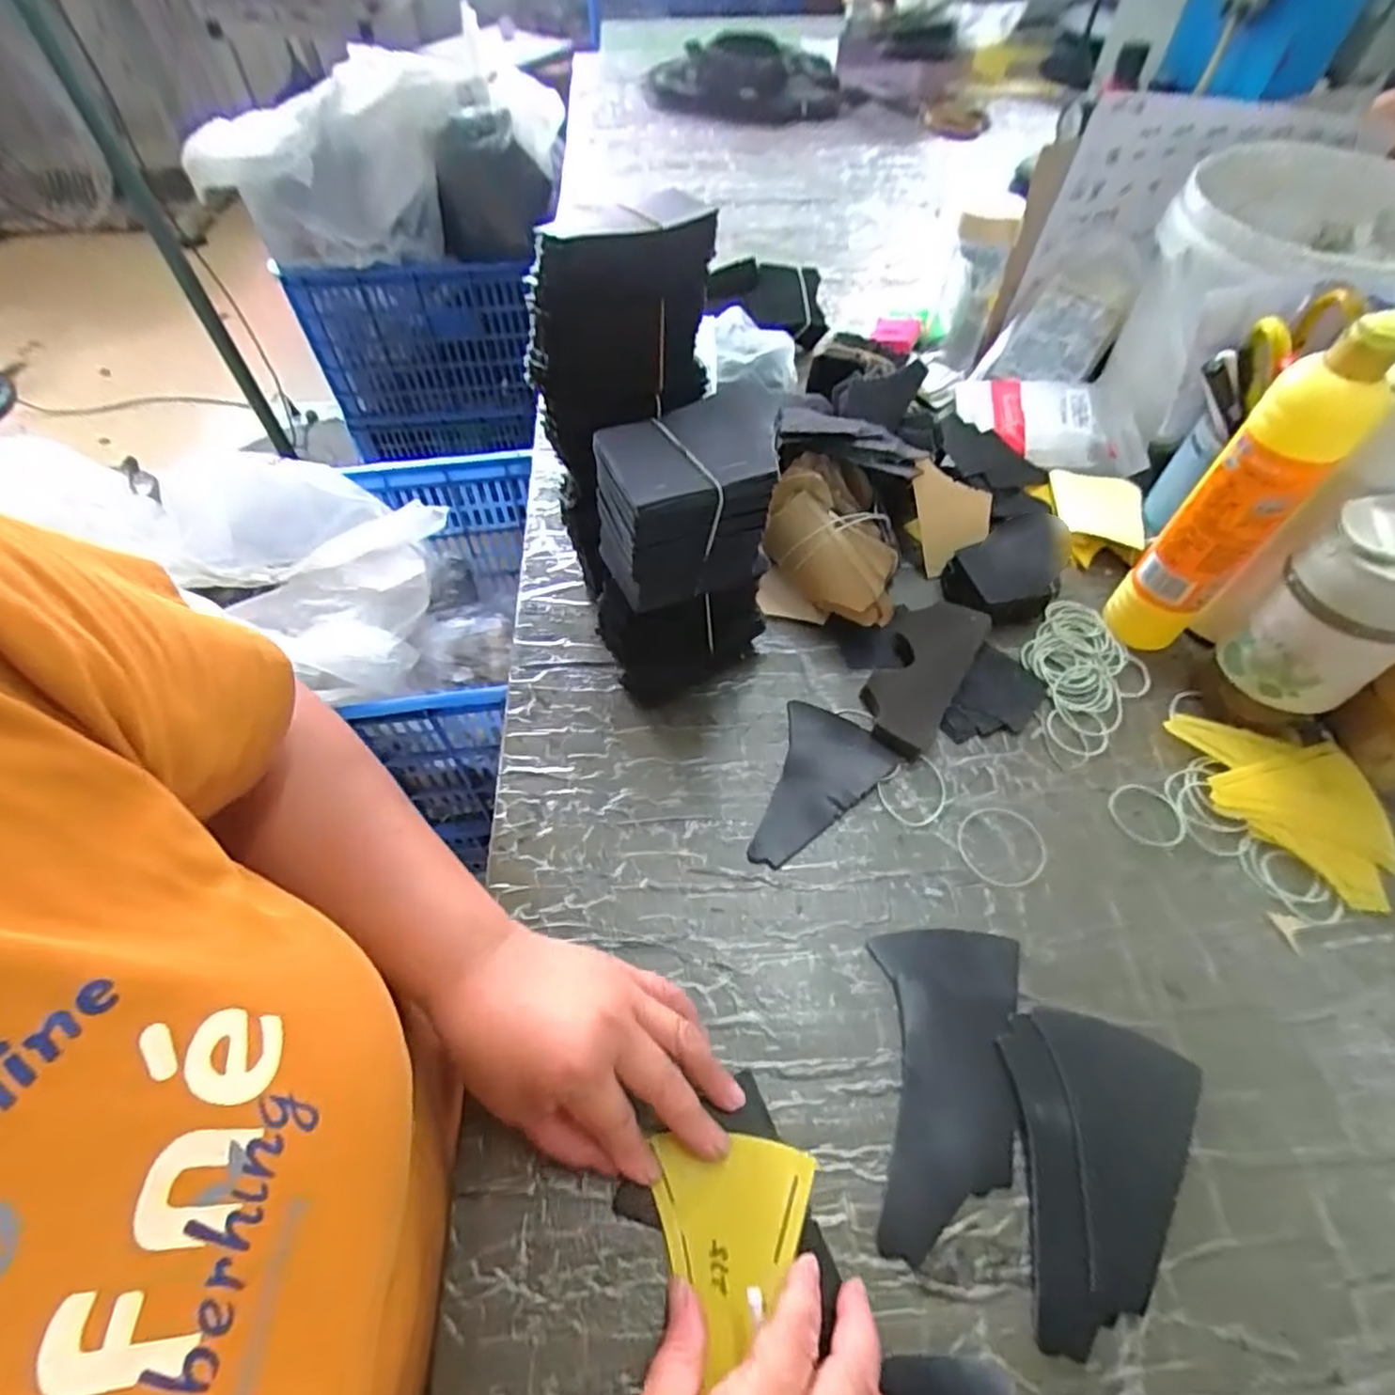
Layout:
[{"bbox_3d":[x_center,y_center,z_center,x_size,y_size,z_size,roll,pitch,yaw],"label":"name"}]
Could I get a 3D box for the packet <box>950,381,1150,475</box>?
[{"bbox_3d":[0.330,-0.262,0.643,0.164,0.034,0.103,15,56,10],"label":"packet"}]

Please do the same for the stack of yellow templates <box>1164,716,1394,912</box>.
[{"bbox_3d":[0.386,0.071,0.445,0.120,0.016,0.117,9,55,6],"label":"stack of yellow templates"}]

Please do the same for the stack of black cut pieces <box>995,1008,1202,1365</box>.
[{"bbox_3d":[0.200,0.234,0.334,0.090,0.009,0.139,12,55,8],"label":"stack of black cut pieces"}]

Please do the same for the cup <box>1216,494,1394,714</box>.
[{"bbox_3d":[0.400,-0.052,0.423,0.072,0.128,0.074,1,55,-1],"label":"cup"}]

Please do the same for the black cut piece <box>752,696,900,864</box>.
[{"bbox_3d":[0.068,0.052,0.463,0.120,0.004,0.078,-34,61,-22],"label":"black cut piece"}]

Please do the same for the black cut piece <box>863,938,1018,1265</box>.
[{"bbox_3d":[0.136,0.200,0.360,0.080,0.004,0.151,5,54,3],"label":"black cut piece"}]

